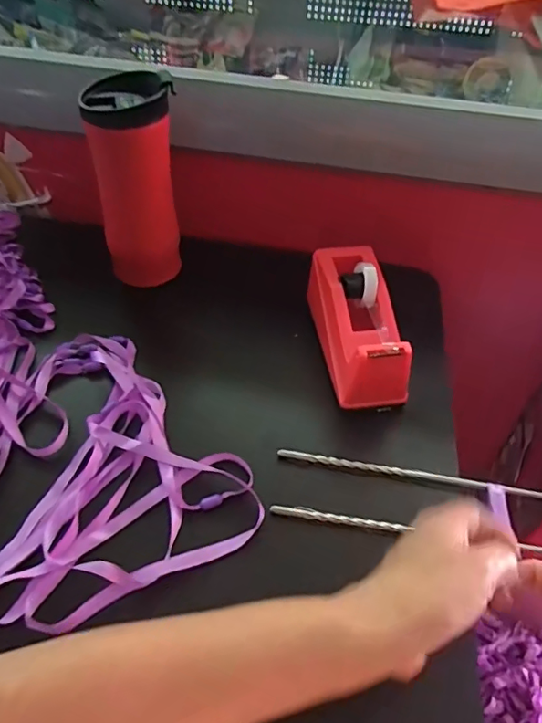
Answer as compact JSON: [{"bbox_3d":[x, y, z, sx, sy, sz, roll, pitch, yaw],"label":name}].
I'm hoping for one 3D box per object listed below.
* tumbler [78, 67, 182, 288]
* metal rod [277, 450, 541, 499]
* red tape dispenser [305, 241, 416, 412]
[{"bbox_3d":[-0.128,-0.165,0.518,0.077,0.183,0.065,-8,49,-12],"label":"tumbler"},{"bbox_3d":[0.108,0.088,0.432,0.203,0.010,0.009,10,48,4],"label":"metal rod"},{"bbox_3d":[0.076,-0.036,0.491,0.063,0.060,0.158,-4,48,-8],"label":"red tape dispenser"}]

